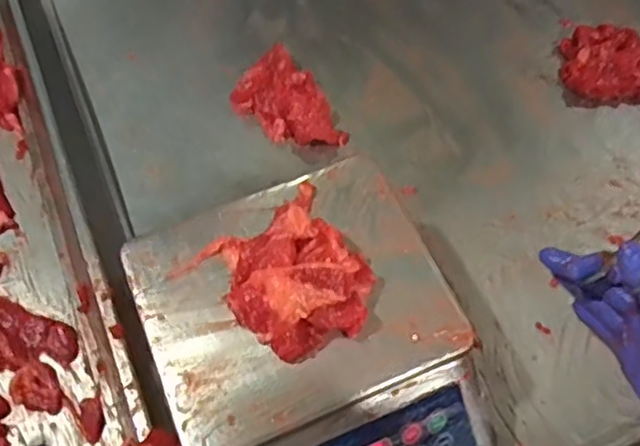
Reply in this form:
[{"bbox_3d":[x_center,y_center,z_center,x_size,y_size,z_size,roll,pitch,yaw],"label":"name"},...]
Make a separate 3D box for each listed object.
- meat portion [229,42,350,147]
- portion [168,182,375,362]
[{"bbox_3d":[-0.032,-0.133,0.716,0.086,0.034,0.137,-36,67,-18],"label":"meat portion"},{"bbox_3d":[-0.020,0.034,0.480,0.107,0.043,0.121,-32,66,-16],"label":"portion"}]

